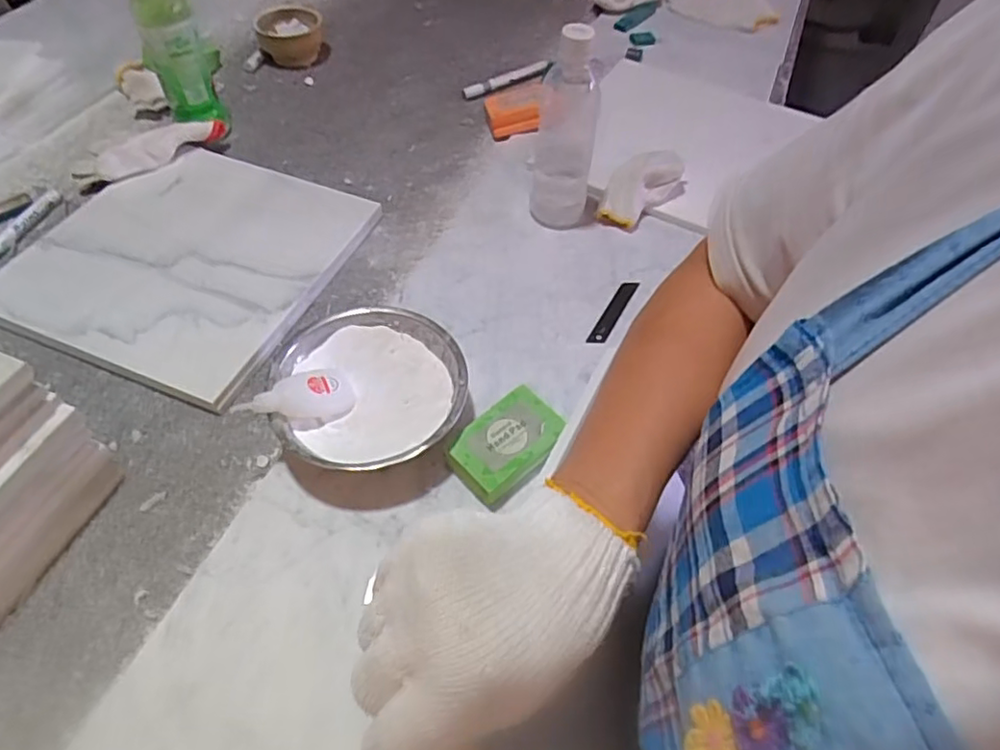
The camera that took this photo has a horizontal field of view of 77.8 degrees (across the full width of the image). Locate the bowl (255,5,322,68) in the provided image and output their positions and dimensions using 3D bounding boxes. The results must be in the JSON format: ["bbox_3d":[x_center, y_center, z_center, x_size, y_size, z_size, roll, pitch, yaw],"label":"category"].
[{"bbox_3d":[-0.322,-0.525,0.953,0.096,0.055,0.095,1,55,-1],"label":"bowl"}]

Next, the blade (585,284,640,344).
[{"bbox_3d":[0.118,-0.066,0.642,0.017,0.004,0.099,26,58,15],"label":"blade"}]

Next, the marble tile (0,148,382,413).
[{"bbox_3d":[-0.353,-0.137,0.678,0.336,0.024,0.308,20,57,11],"label":"marble tile"}]

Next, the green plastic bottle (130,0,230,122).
[{"bbox_3d":[-0.384,-0.391,0.746,0.079,0.180,0.059,-19,58,-15],"label":"green plastic bottle"}]

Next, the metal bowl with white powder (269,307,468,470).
[{"bbox_3d":[-0.111,0.018,0.539,0.158,0.050,0.156,1,55,-1],"label":"metal bowl with white powder"}]

